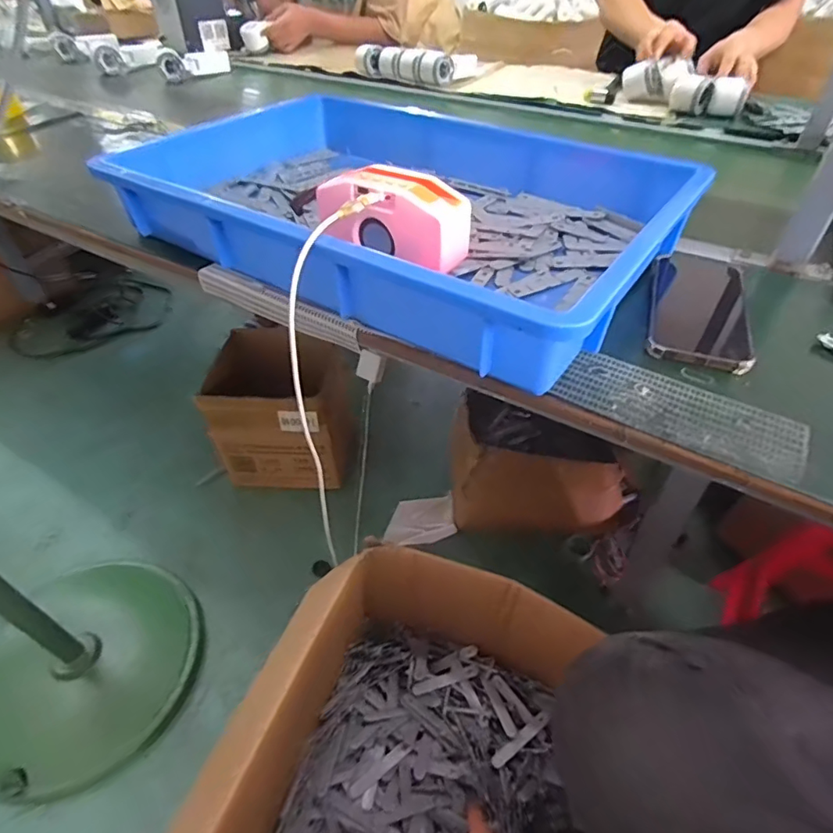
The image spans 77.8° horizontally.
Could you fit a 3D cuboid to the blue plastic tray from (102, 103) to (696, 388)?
[{"bbox_3d":[-0.029,-0.256,0.583,0.533,0.094,0.393,27,52,25],"label":"blue plastic tray"}]

